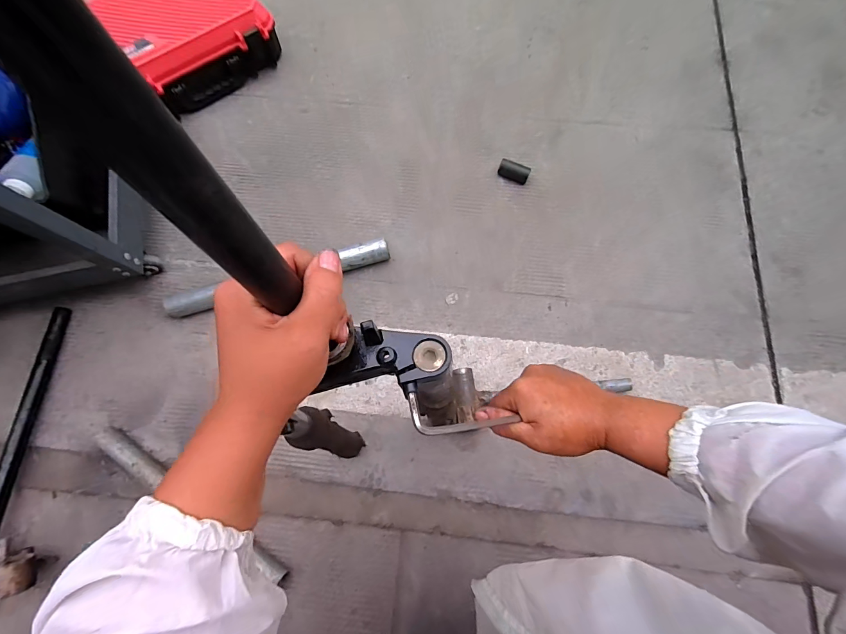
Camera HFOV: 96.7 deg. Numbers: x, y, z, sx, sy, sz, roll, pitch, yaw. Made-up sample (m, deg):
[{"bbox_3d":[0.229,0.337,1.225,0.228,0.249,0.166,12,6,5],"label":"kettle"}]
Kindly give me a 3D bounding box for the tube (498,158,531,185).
[{"bbox_3d":[0.179,-0.285,0.739,0.061,0.024,0.027,20,76,7],"label":"tube"}]

